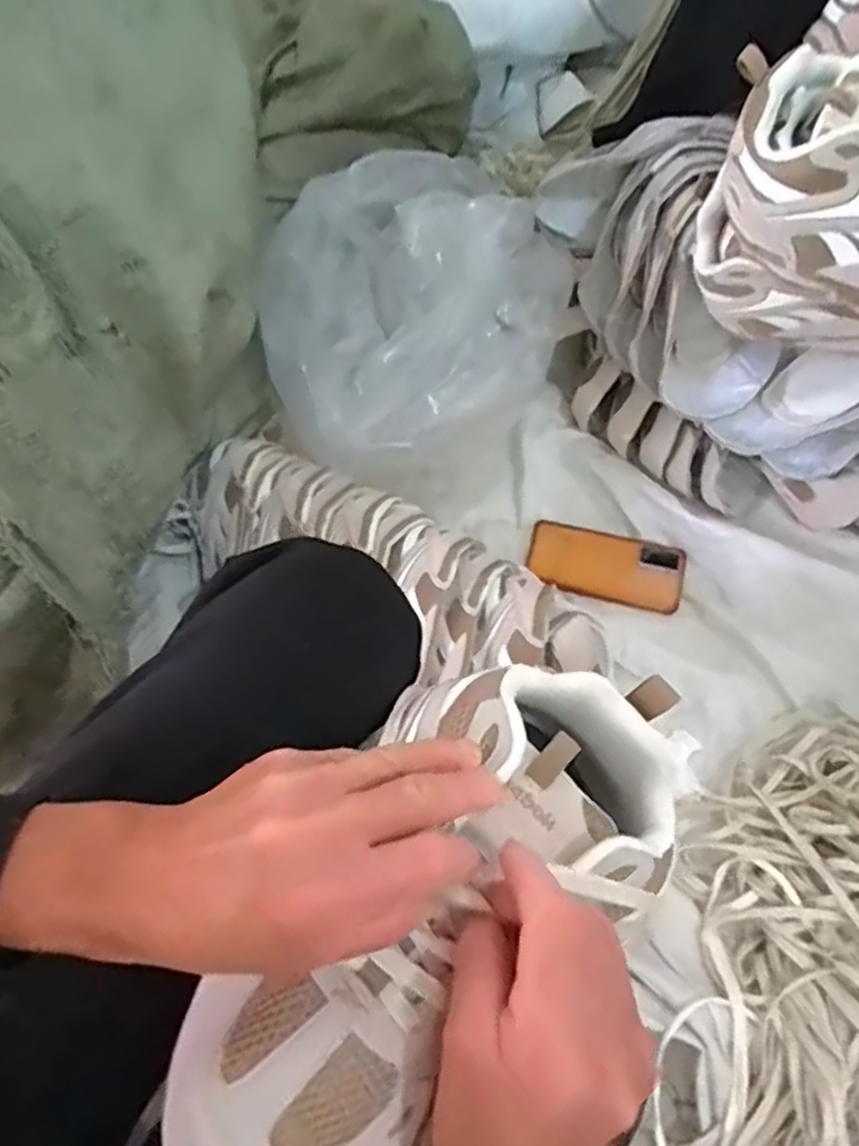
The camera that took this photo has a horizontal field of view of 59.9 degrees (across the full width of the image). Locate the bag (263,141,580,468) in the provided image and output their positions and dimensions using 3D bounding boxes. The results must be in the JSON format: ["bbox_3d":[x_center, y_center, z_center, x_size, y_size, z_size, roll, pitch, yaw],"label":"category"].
[{"bbox_3d":[-0.009,-0.299,0.763,0.325,0.144,0.321,-21,62,-9],"label":"bag"}]

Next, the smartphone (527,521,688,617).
[{"bbox_3d":[0.190,-0.007,0.809,0.163,0.010,0.076,12,76,11],"label":"smartphone"}]

